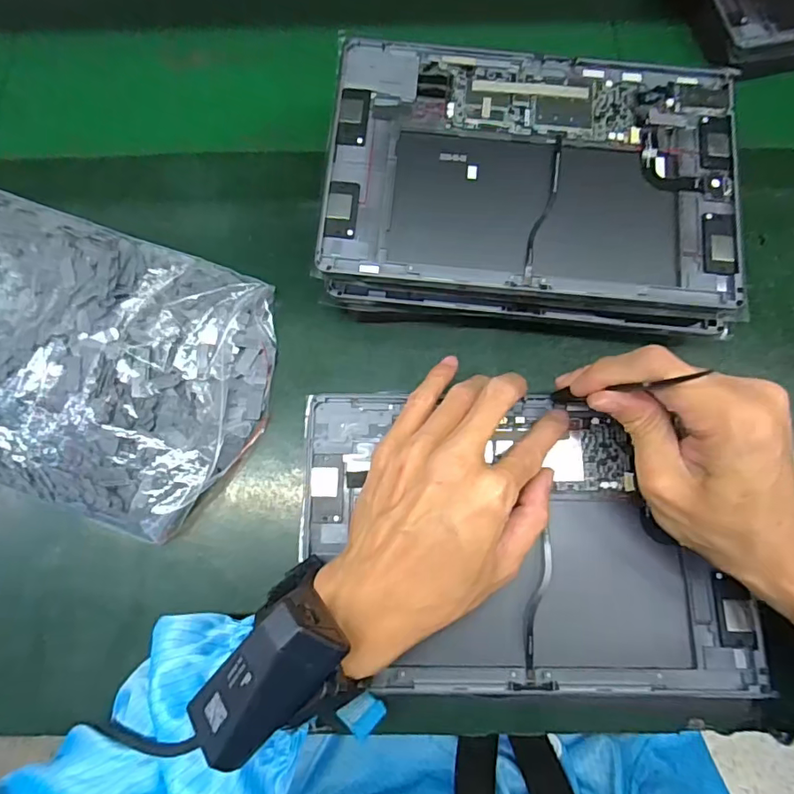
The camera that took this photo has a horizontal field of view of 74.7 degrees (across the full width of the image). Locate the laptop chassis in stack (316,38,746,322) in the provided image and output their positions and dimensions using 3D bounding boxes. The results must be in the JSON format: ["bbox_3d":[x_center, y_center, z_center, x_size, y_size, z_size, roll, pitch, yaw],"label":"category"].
[{"bbox_3d":[0.084,-0.141,0.327,0.251,0.021,0.166,3,74,2],"label":"laptop chassis in stack"}]

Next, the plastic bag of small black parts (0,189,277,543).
[{"bbox_3d":[-0.222,-0.032,0.343,0.272,0.031,0.179,19,75,7],"label":"plastic bag of small black parts"}]

